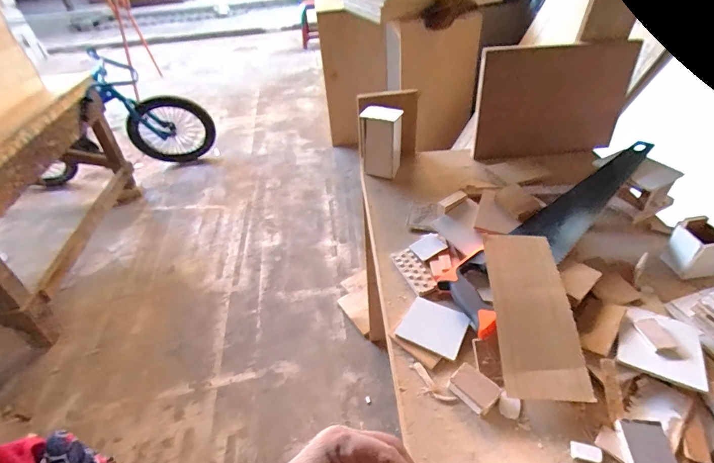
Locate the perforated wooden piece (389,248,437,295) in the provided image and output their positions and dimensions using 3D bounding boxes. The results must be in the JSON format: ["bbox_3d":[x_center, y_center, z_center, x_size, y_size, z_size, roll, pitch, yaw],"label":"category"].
[{"bbox_3d":[0.096,0.065,0.654,0.041,0.008,0.093,-21,45,-15],"label":"perforated wooden piece"}]

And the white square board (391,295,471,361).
[{"bbox_3d":[0.113,0.141,0.574,0.090,0.008,0.076,19,49,24],"label":"white square board"}]

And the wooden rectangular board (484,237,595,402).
[{"bbox_3d":[0.243,0.106,0.544,0.096,0.010,0.241,-3,54,9],"label":"wooden rectangular board"}]

